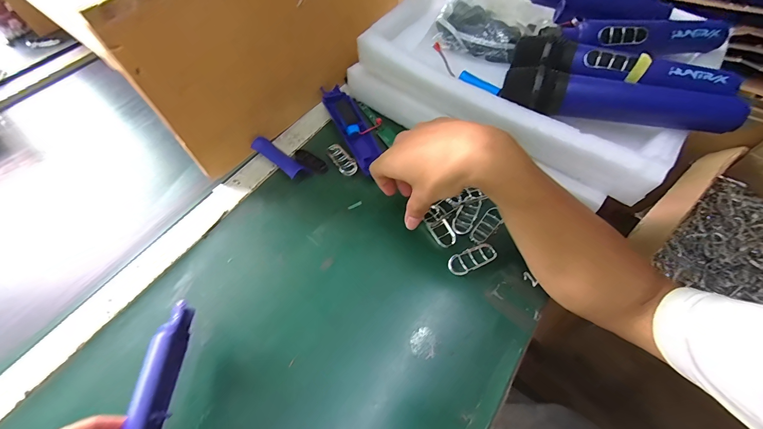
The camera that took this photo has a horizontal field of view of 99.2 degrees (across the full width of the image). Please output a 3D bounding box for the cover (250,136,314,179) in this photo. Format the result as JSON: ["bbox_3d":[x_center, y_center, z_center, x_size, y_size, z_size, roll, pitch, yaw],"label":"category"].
[{"bbox_3d":[-0.130,-0.072,0.418,0.084,0.022,0.028,35,65,20],"label":"cover"}]

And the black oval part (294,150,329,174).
[{"bbox_3d":[-0.091,-0.068,0.418,0.047,0.006,0.018,31,63,5],"label":"black oval part"}]

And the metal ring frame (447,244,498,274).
[{"bbox_3d":[0.095,0.047,0.343,0.053,0.006,0.022,-22,60,-12],"label":"metal ring frame"}]

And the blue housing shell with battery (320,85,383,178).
[{"bbox_3d":[-0.041,-0.121,0.441,0.037,0.016,0.162,-23,61,-13],"label":"blue housing shell with battery"}]

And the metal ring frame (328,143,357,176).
[{"bbox_3d":[-0.051,-0.071,0.417,0.024,0.008,0.053,-29,62,-16],"label":"metal ring frame"}]

